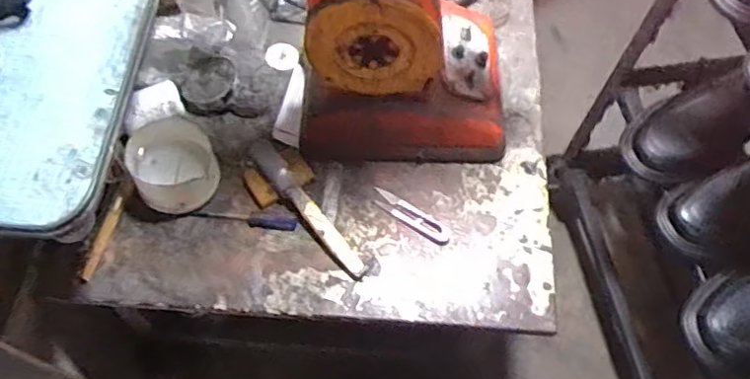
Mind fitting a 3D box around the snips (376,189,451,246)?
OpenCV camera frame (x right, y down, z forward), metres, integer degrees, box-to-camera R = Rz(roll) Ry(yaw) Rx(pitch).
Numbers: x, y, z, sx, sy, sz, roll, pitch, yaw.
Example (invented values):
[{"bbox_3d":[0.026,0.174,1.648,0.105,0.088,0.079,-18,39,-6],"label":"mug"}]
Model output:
[{"bbox_3d":[0.042,0.030,0.690,0.099,0.006,0.027,32,65,14],"label":"snips"}]

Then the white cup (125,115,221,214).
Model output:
[{"bbox_3d":[-0.226,-0.030,0.684,0.088,0.054,0.108,-26,66,-16],"label":"white cup"}]

